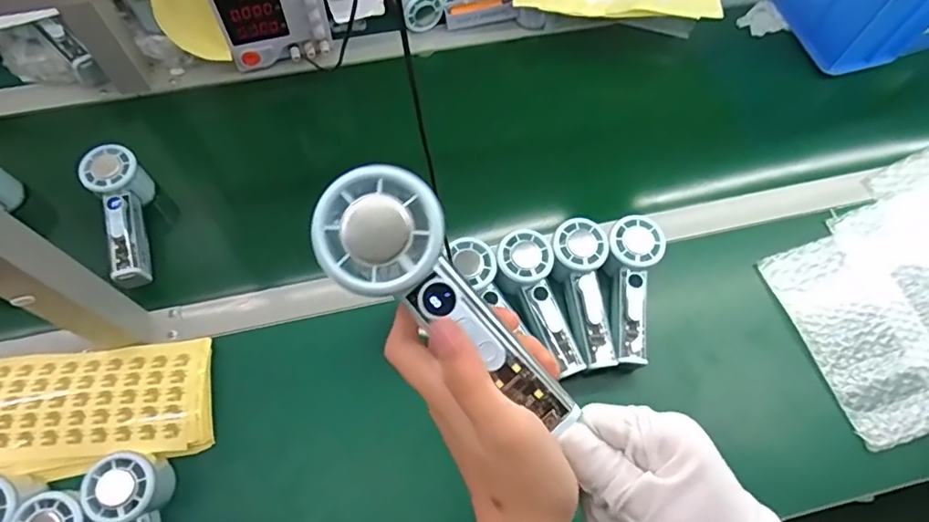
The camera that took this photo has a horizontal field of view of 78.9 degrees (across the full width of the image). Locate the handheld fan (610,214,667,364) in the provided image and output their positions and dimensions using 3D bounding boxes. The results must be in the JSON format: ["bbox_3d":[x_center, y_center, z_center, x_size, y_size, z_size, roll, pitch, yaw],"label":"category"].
[{"bbox_3d":[0.179,0.031,0.588,0.058,0.040,0.153,0,70,-2],"label":"handheld fan"}]

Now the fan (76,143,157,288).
[{"bbox_3d":[-0.367,-0.050,0.618,0.054,0.060,0.154,-23,67,-12],"label":"fan"}]

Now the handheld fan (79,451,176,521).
[{"bbox_3d":[-0.273,0.241,0.480,0.059,0.048,0.151,-22,67,-11],"label":"handheld fan"}]

